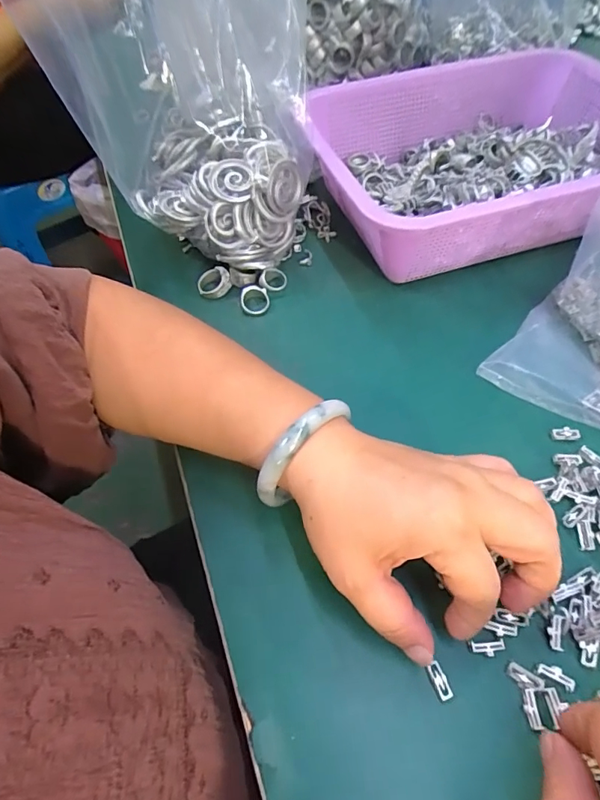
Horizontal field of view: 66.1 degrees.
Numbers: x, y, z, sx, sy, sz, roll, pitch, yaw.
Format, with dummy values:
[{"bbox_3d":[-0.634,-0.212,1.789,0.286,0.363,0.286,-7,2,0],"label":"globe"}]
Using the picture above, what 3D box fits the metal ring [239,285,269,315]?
[{"bbox_3d":[-0.037,-0.082,0.377,0.023,0.004,0.025,2,78,-11],"label":"metal ring"}]

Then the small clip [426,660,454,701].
[{"bbox_3d":[0.068,0.136,0.223,0.007,0.004,0.017,-15,65,-6],"label":"small clip"}]

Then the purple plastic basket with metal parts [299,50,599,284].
[{"bbox_3d":[0.164,-0.216,0.415,0.306,0.081,0.226,-17,56,-7],"label":"purple plastic basket with metal parts"}]

